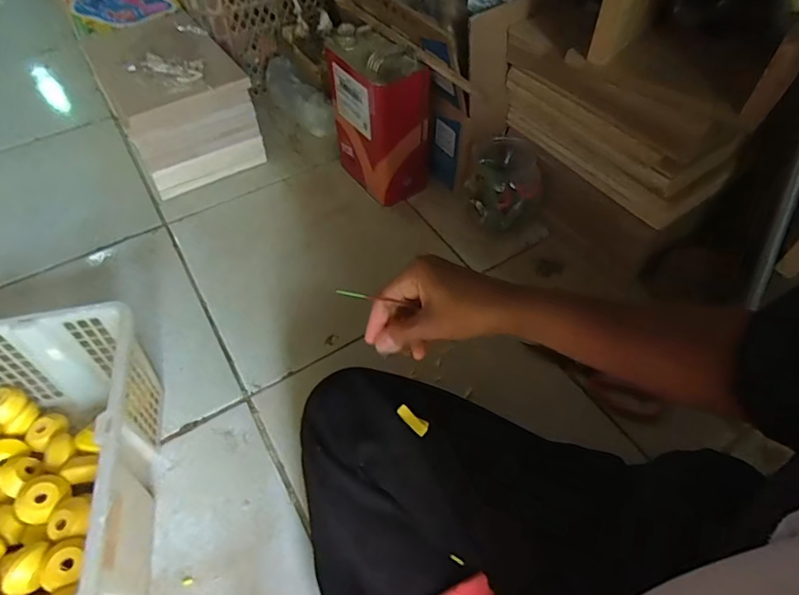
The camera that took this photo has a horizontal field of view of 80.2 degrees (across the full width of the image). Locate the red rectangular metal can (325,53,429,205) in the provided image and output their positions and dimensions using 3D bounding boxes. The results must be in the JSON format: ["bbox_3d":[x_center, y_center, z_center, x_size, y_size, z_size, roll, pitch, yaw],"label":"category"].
[{"bbox_3d":[-0.035,-0.307,0.839,0.110,0.223,0.159,-29,59,-18],"label":"red rectangular metal can"}]

